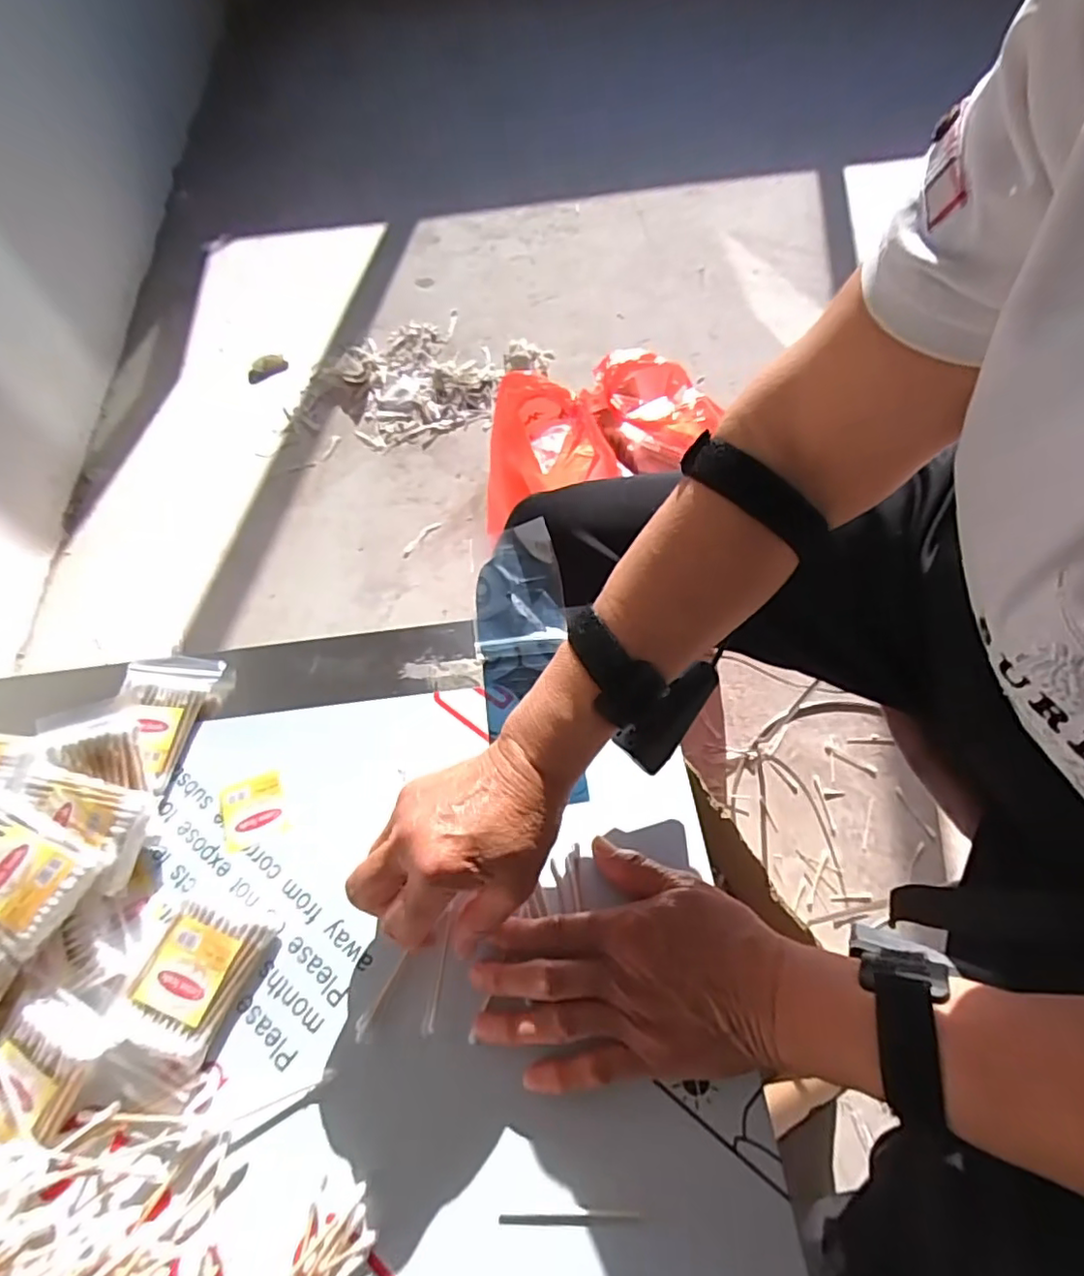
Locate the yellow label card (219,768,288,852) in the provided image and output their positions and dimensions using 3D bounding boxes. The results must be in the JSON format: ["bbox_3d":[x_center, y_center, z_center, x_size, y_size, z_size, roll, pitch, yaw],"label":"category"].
[{"bbox_3d":[-0.185,0.110,0.392,0.039,0.005,0.043,-16,61,-10],"label":"yellow label card"}]

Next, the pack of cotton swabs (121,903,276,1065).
[{"bbox_3d":[-0.195,0.182,0.339,0.064,0.014,0.064,22,61,12],"label":"pack of cotton swabs"}]

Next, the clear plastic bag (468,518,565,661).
[{"bbox_3d":[-0.018,-0.040,0.457,0.066,0.030,0.104,-6,61,0],"label":"clear plastic bag"}]

